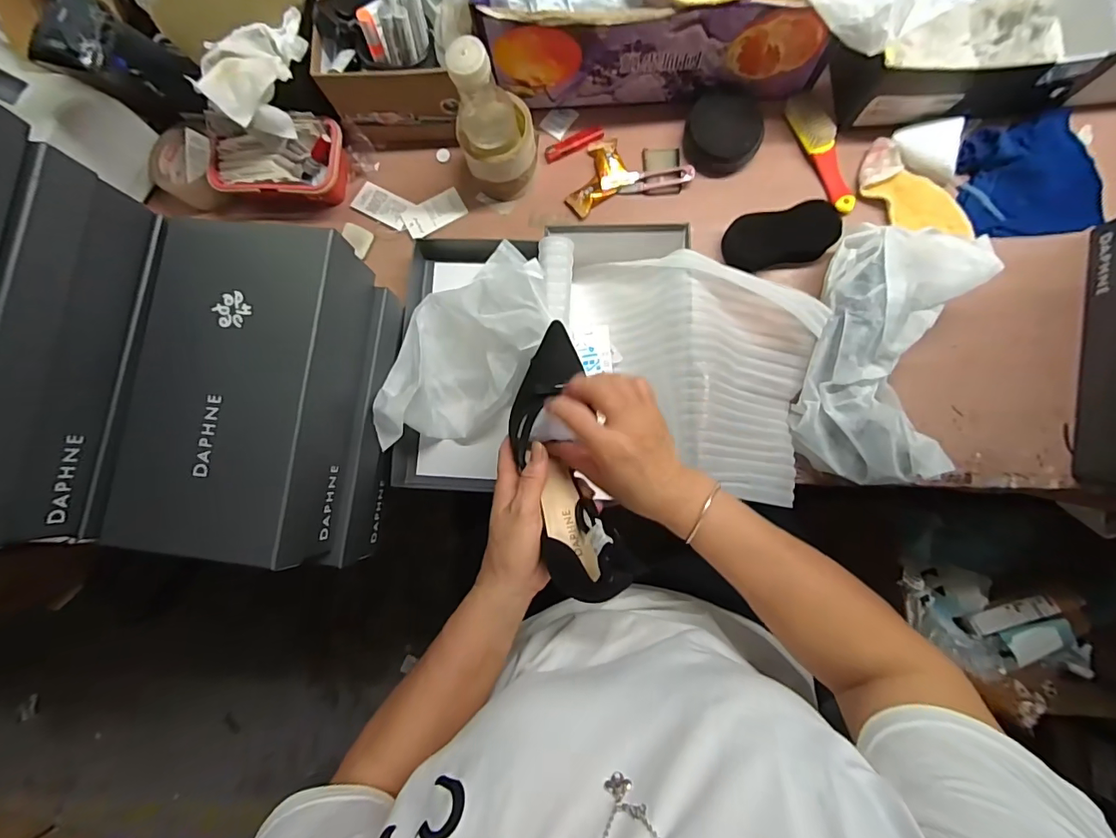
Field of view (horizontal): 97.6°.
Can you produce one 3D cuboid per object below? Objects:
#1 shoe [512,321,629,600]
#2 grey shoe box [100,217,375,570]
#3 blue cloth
[{"bbox_3d":[-0.001,0.028,0.410,0.073,0.062,0.235,-11,70,3],"label":"shoe"},{"bbox_3d":[-0.297,-0.028,0.469,0.165,0.095,0.295,6,84,4],"label":"grey shoe box"},{"bbox_3d":[0.562,-0.290,0.572,0.144,0.029,0.139,-8,84,3],"label":"blue cloth"}]

